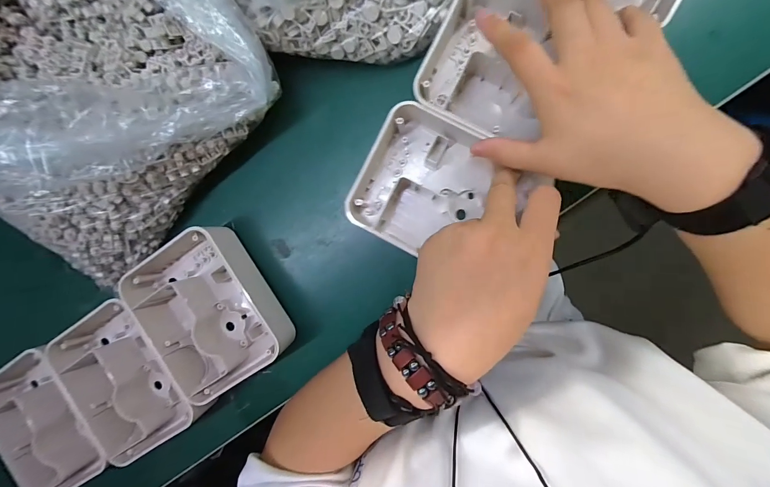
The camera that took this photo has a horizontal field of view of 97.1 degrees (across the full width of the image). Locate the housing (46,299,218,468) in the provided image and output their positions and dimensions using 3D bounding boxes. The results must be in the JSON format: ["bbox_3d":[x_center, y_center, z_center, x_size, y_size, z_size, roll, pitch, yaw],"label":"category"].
[{"bbox_3d":[-0.225,0.120,0.306,0.095,0.040,0.124,-39,89,10],"label":"housing"}]

